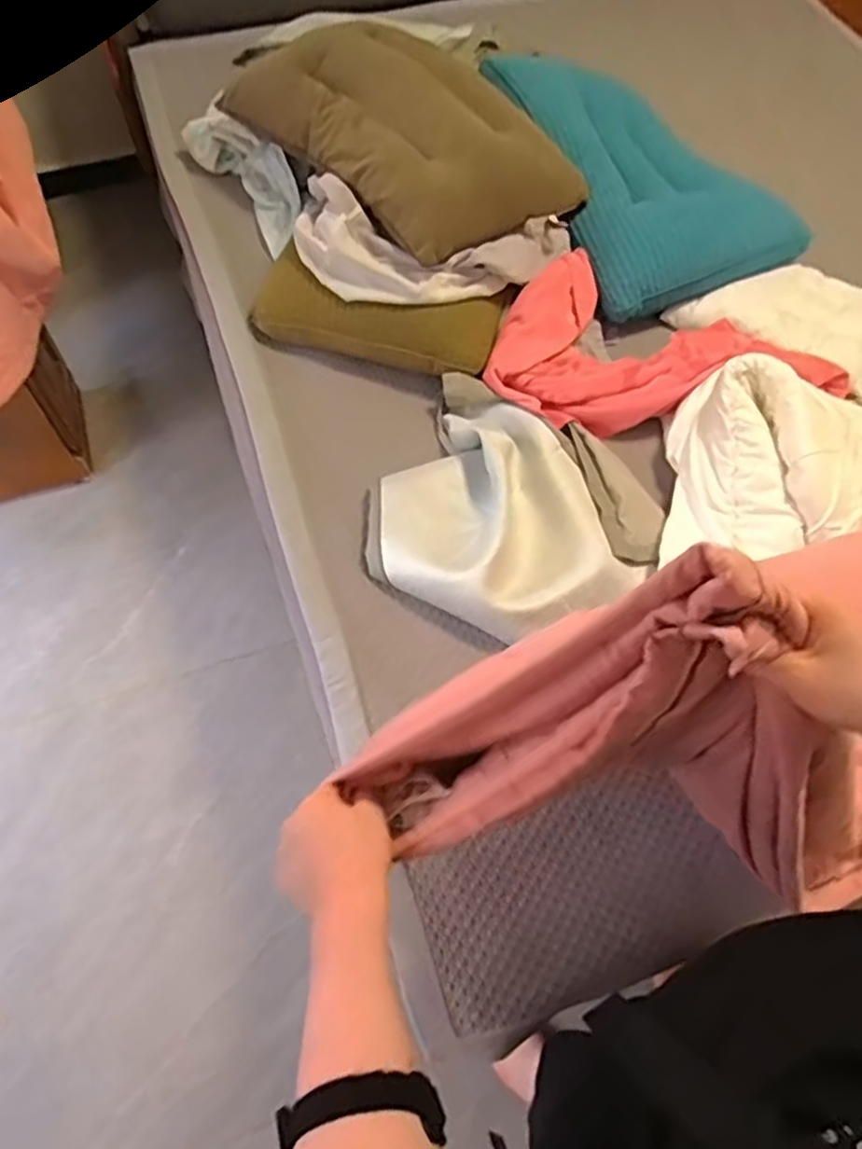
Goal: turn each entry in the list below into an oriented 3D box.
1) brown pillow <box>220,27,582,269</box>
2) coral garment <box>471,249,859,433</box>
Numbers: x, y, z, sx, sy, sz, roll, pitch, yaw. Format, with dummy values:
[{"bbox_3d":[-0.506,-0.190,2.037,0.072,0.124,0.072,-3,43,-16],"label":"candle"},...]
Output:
[{"bbox_3d":[-0.050,-0.806,1.282,0.378,0.099,0.601,-38,69,-20],"label":"brown pillow"},{"bbox_3d":[0.421,-0.367,1.247,0.614,0.098,0.334,15,62,7],"label":"coral garment"}]

